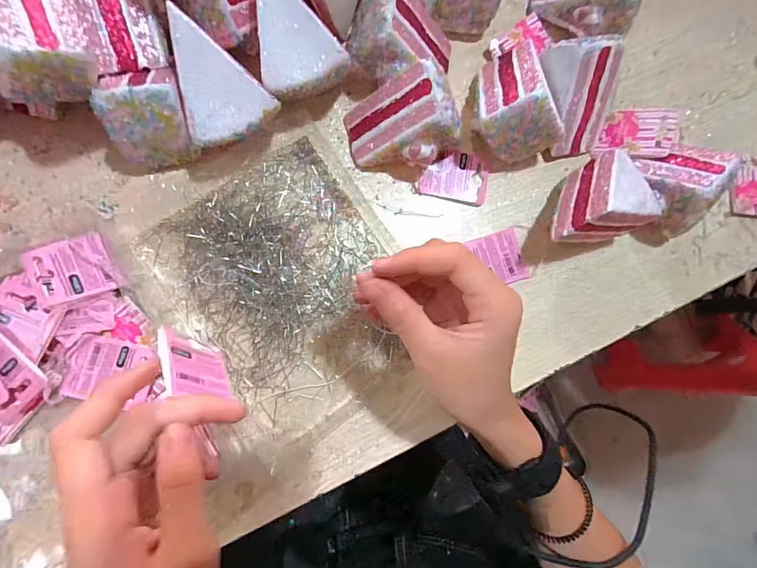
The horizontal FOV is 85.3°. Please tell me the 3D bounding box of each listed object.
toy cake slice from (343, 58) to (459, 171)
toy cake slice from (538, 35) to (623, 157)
[{"bbox_3d":[0.021,-0.126,0.320,0.081,0.062,0.066,-18,87,-9],"label":"toy cake slice"},{"bbox_3d":[0.168,-0.158,0.342,0.048,0.065,0.079,-17,87,-9],"label":"toy cake slice"}]

